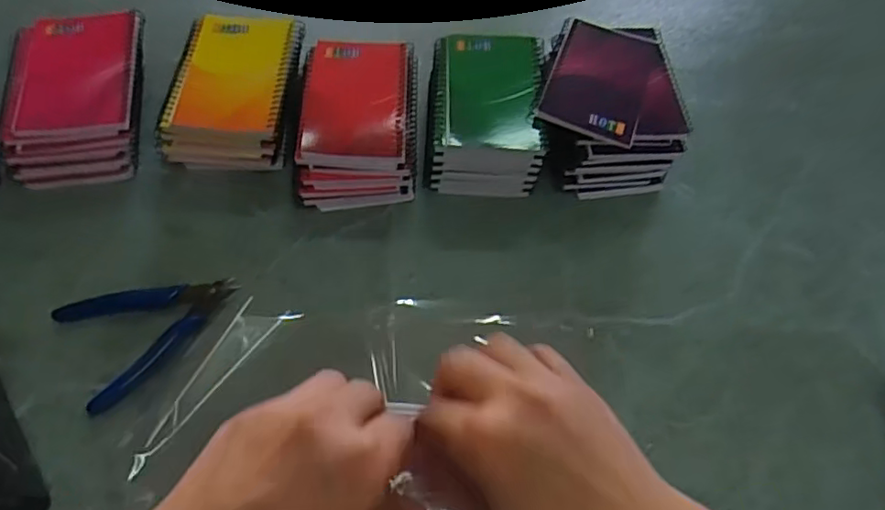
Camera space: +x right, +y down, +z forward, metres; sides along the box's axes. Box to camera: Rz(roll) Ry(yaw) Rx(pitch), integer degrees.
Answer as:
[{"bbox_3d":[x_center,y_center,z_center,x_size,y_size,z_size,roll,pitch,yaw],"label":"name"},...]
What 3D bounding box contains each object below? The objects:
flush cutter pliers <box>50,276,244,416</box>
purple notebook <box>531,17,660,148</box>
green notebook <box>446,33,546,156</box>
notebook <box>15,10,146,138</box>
[{"bbox_3d":[-0.224,0.044,0.447,0.086,0.007,0.123,38,63,15],"label":"flush cutter pliers"},{"bbox_3d":[0.136,-0.158,0.527,0.086,0.011,0.138,20,60,5],"label":"purple notebook"},{"bbox_3d":[0.045,-0.141,0.516,0.083,0.011,0.132,5,60,-4],"label":"green notebook"},{"bbox_3d":[-0.309,-0.159,0.519,0.090,0.016,0.141,-6,61,-10],"label":"notebook"}]

